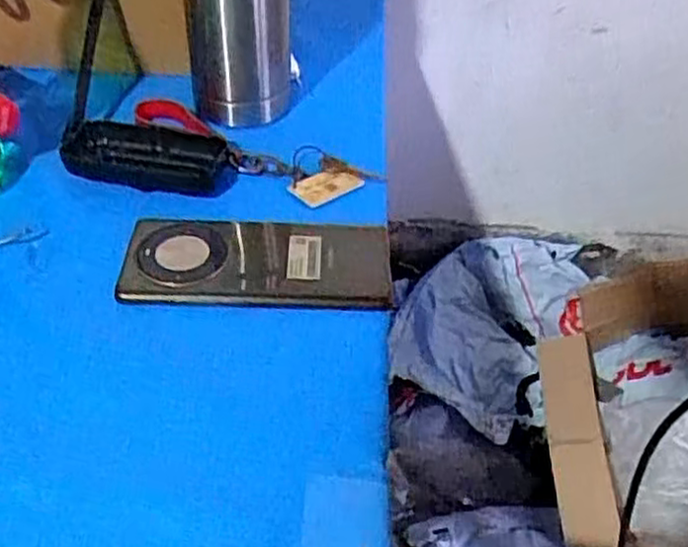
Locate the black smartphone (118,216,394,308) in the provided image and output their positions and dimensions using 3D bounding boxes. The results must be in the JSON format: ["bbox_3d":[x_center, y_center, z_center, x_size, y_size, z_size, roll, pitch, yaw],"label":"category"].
[{"bbox_3d":[-0.053,-0.011,0.466,0.165,0.014,0.077,1,43,-2],"label":"black smartphone"}]

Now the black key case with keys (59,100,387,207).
[{"bbox_3d":[-0.091,-0.094,0.542,0.216,0.023,0.093,6,43,3],"label":"black key case with keys"}]

